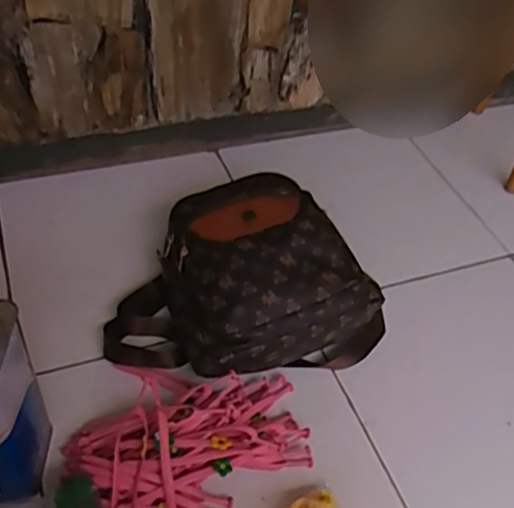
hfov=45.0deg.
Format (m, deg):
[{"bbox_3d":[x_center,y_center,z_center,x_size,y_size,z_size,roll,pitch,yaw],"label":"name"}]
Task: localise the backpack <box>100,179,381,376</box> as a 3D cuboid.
[{"bbox_3d":[-0.031,0.014,0.872,0.373,0.156,0.304,-8,48,-15],"label":"backpack"}]

